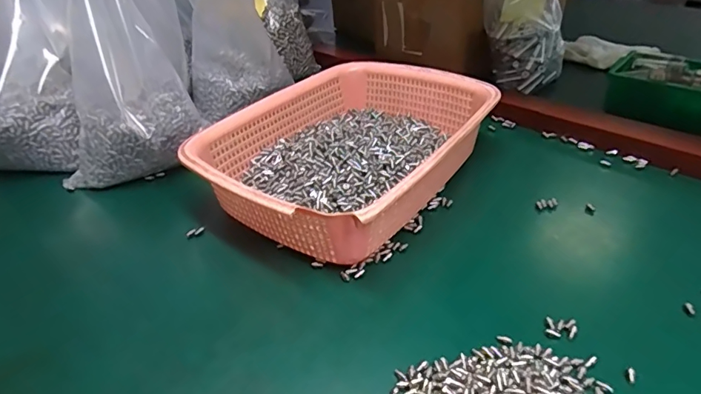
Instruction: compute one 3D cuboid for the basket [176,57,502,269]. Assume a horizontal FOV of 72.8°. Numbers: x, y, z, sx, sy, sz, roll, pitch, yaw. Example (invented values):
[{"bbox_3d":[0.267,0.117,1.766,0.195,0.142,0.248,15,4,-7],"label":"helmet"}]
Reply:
[{"bbox_3d":[0.004,-0.044,0.483,0.215,0.084,0.288,24,44,33],"label":"basket"}]

